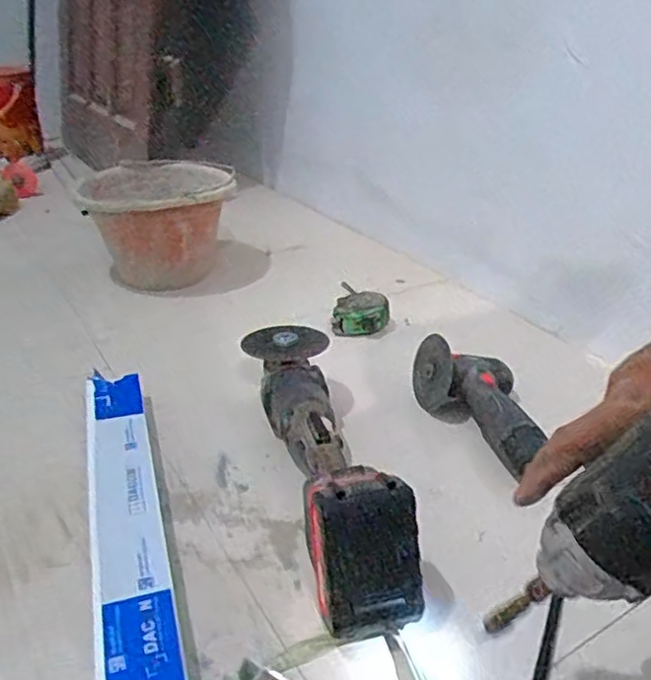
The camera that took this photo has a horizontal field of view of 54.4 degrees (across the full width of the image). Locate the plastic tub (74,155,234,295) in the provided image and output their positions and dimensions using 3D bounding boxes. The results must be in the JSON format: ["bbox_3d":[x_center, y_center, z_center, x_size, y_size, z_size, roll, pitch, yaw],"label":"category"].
[{"bbox_3d":[-0.272,-0.182,1.087,0.257,0.178,0.268,-13,32,-25],"label":"plastic tub"}]

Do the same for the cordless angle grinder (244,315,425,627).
[{"bbox_3d":[-0.005,0.092,0.613,0.086,0.084,0.361,-7,30,-15],"label":"cordless angle grinder"}]

